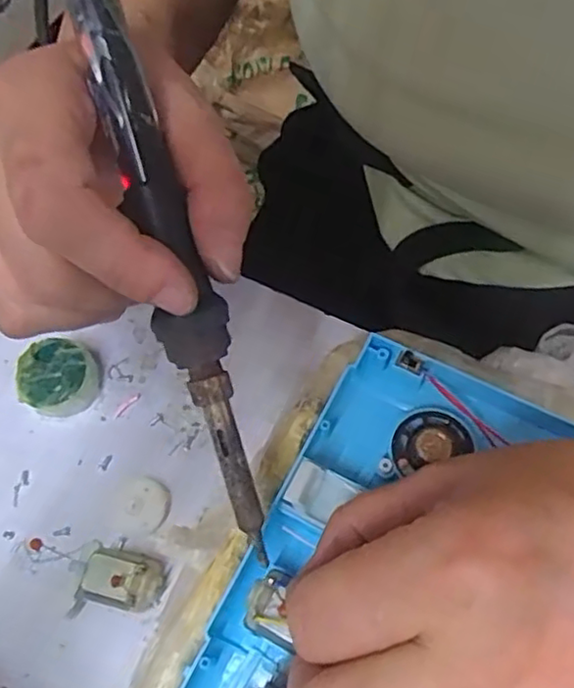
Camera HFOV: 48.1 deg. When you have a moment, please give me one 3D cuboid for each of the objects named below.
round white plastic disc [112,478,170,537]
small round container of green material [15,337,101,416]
[{"bbox_3d":[-0.060,0.066,0.263,0.023,0.005,0.022,-1,64,3],"label":"round white plastic disc"},{"bbox_3d":[-0.101,0.015,0.283,0.031,0.019,0.032,-1,64,3],"label":"small round container of green material"}]

